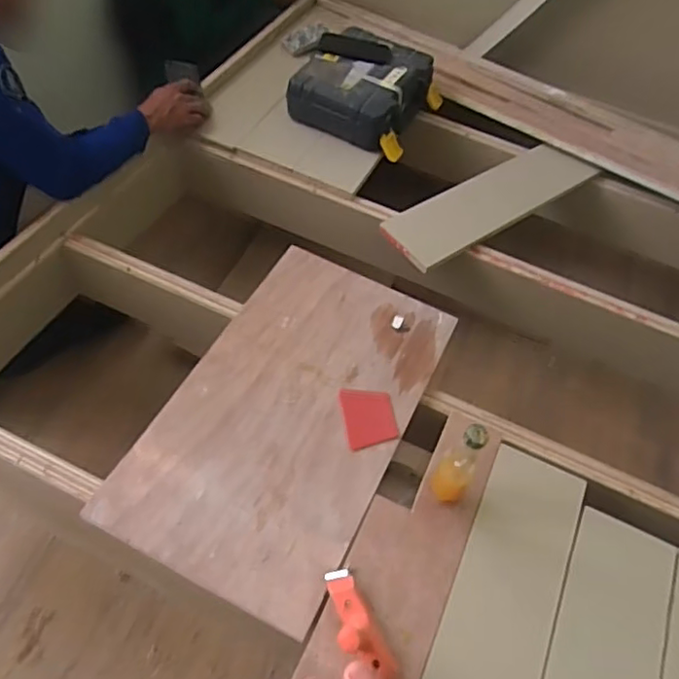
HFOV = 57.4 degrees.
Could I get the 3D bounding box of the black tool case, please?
[{"bbox_3d":[0.073,-0.620,1.509,0.302,0.113,0.357,26,55,11],"label":"black tool case"}]

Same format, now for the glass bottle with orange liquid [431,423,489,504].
[{"bbox_3d":[0.168,0.180,0.886,0.054,0.192,0.044,31,56,14],"label":"glass bottle with orange liquid"}]

